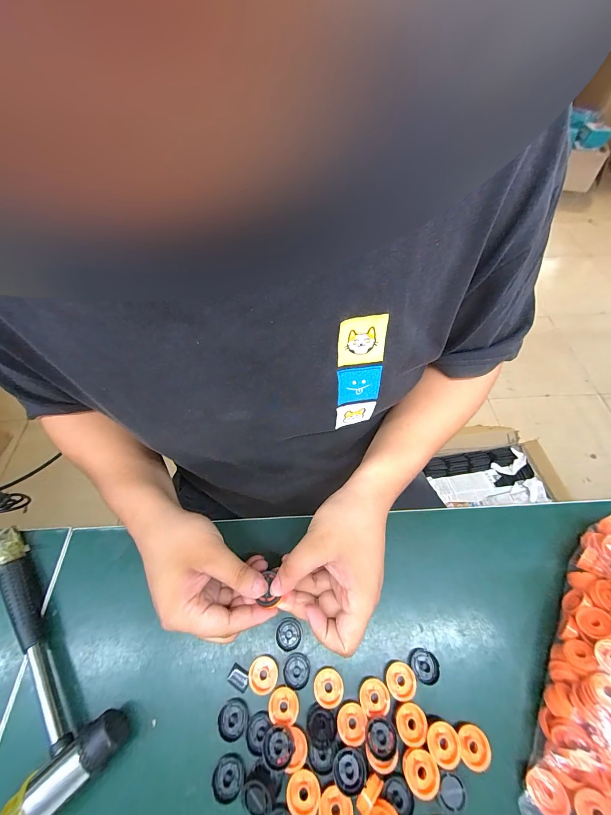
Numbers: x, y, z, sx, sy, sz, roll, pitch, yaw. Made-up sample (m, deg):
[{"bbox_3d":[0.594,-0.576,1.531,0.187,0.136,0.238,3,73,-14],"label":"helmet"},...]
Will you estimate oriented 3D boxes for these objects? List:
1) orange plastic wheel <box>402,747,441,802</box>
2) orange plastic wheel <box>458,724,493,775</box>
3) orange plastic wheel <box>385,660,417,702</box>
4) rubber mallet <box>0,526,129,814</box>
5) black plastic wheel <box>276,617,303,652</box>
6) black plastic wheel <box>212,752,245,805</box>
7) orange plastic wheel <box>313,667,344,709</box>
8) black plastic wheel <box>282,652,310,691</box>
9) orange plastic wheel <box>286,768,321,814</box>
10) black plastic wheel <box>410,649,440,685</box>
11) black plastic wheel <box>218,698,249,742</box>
[{"bbox_3d":[0.091,0.288,0.238,0.026,0.010,0.027,0,57,0],"label":"orange plastic wheel"},{"bbox_3d":[0.138,0.279,0.246,0.026,0.008,0.026,0,57,0],"label":"orange plastic wheel"},{"bbox_3d":[0.086,0.246,0.272,0.025,0.009,0.025,0,57,0],"label":"orange plastic wheel"},{"bbox_3d":[-0.257,0.220,0.279,0.080,0.033,0.242,-40,65,-22],"label":"rubber mallet"},{"bbox_3d":[-0.016,0.221,0.294,0.025,0.004,0.025,0,57,0],"label":"black plastic wheel"},{"bbox_3d":[-0.062,0.298,0.242,0.025,0.006,0.025,0,57,0],"label":"black plastic wheel"},{"bbox_3d":[0.021,0.251,0.270,0.026,0.005,0.026,0,57,0],"label":"orange plastic wheel"},{"bbox_3d":[-0.008,0.244,0.279,0.024,0.005,0.024,0,57,0],"label":"black plastic wheel"},{"bbox_3d":[-0.002,0.302,0.234,0.025,0.004,0.026,0,57,0],"label":"orange plastic wheel"},{"bbox_3d":[0.110,0.239,0.278,0.025,0.005,0.024,28,61,17],"label":"black plastic wheel"},{"bbox_3d":[-0.063,0.271,0.261,0.025,0.004,0.024,0,57,0],"label":"black plastic wheel"}]

